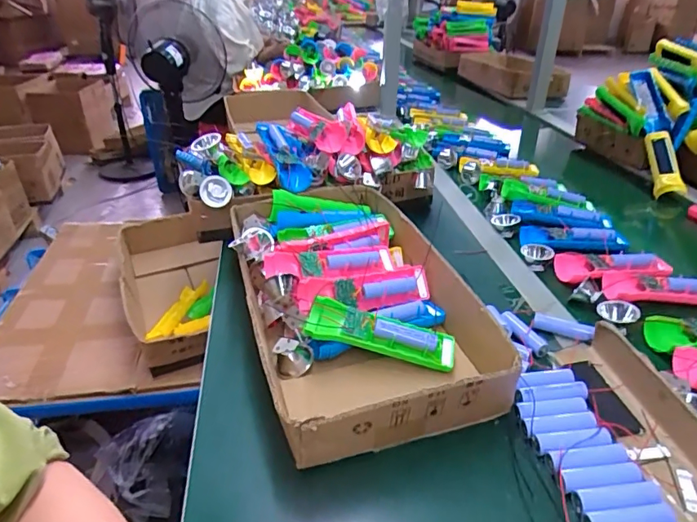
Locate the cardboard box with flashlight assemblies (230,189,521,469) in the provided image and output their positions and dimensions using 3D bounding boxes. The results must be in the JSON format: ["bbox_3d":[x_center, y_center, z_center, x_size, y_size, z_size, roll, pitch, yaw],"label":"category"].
[{"bbox_3d":[-0.005,0.034,0.588,0.230,0.107,0.422,-11,32,-15],"label":"cardboard box with flashlight assemblies"}]

